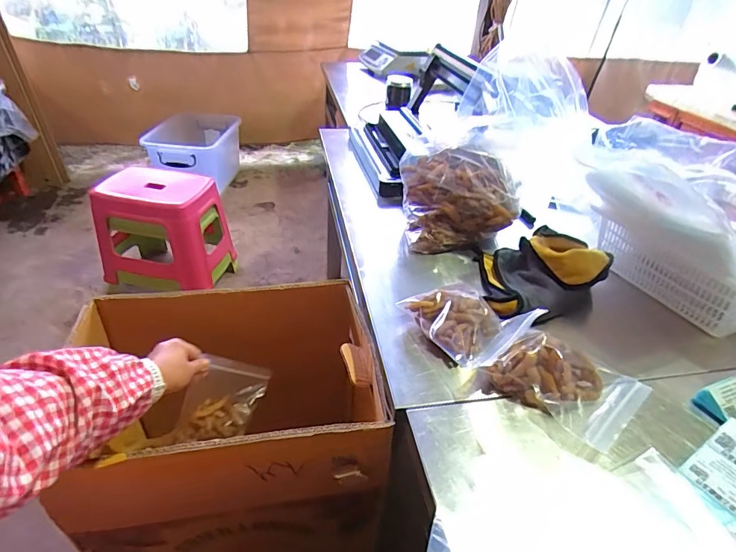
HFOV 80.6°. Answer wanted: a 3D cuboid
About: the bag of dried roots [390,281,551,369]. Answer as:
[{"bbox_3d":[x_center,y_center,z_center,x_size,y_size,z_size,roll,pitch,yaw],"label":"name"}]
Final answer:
[{"bbox_3d":[0.141,0.063,0.607,0.124,0.058,0.155,-19,44,-28],"label":"bag of dried roots"}]

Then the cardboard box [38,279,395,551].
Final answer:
[{"bbox_3d":[-0.202,0.266,0.715,0.404,0.392,0.293,-3,38,-10],"label":"cardboard box"}]

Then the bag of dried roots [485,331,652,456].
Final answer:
[{"bbox_3d":[0.250,0.121,0.536,0.154,0.051,0.139,31,45,30],"label":"bag of dried roots"}]

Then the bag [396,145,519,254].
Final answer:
[{"bbox_3d":[0.173,-0.143,0.817,0.207,0.177,0.144,-3,38,-10],"label":"bag"}]

